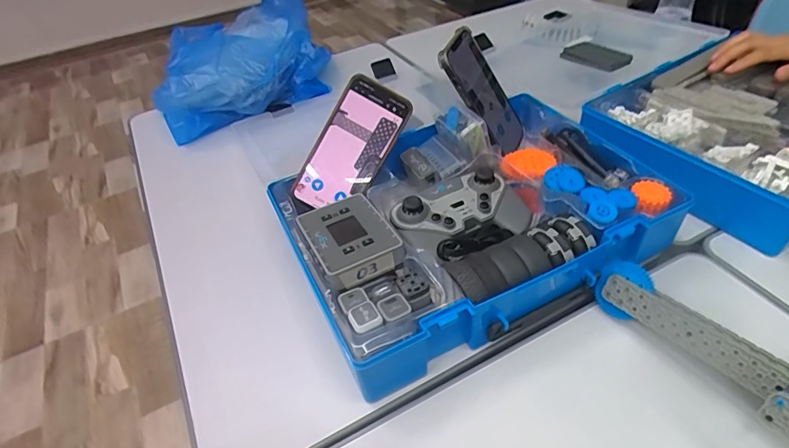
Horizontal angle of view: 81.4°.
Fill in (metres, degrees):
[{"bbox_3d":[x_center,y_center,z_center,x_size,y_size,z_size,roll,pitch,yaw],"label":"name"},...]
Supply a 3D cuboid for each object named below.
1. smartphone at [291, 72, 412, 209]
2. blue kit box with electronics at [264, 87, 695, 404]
[{"bbox_3d":[-0.047,-0.087,0.517,0.074,0.016,0.159,29,90,-1],"label":"smartphone"},{"bbox_3d":[0.077,-0.016,0.496,0.368,0.084,0.273,-22,45,-16],"label":"blue kit box with electronics"}]

